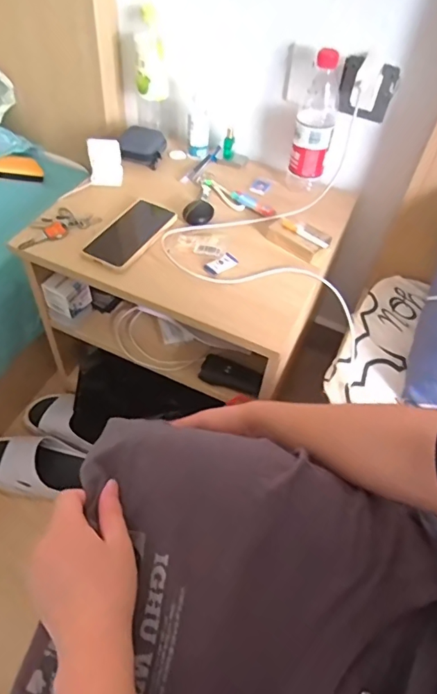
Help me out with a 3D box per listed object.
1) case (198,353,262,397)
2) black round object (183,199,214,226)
[{"bbox_3d":[0.021,0.048,0.789,0.105,0.023,0.045,23,53,13],"label":"case"},{"bbox_3d":[-0.036,-0.223,0.778,0.045,0.020,0.051,25,53,15],"label":"black round object"}]

